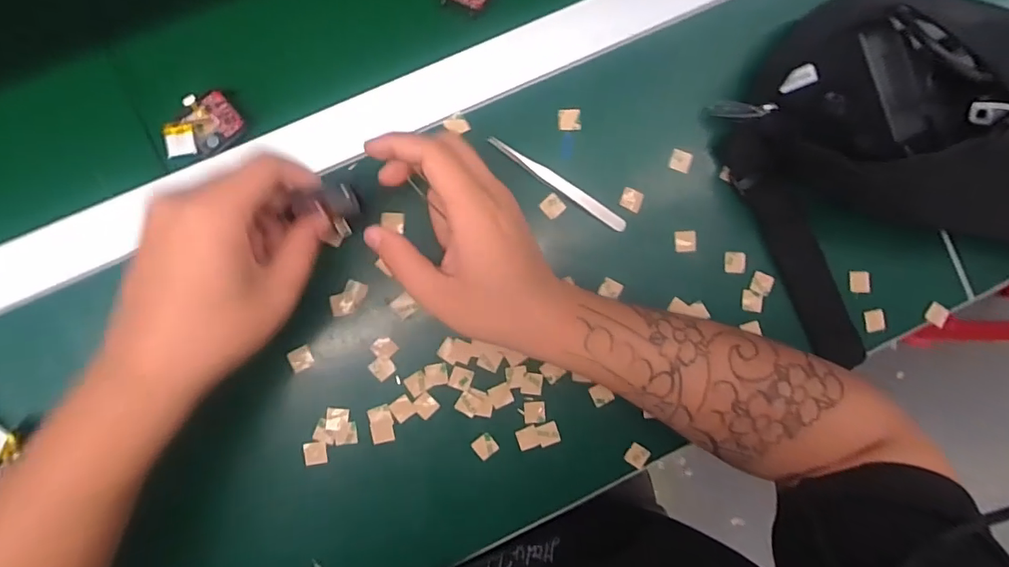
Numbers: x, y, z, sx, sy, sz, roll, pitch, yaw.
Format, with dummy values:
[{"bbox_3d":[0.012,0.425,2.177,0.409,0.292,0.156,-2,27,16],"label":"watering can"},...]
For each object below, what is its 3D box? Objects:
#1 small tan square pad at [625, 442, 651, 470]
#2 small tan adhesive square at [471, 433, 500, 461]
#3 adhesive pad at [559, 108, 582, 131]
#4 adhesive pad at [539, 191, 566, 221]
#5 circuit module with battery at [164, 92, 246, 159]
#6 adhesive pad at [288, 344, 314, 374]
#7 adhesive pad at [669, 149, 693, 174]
[{"bbox_3d":[0.101,0.131,0.383,0.015,0.005,0.015,34,87,-3],"label":"small tan square pad"},{"bbox_3d":[-0.014,0.120,0.370,0.016,0.004,0.016,-41,92,-4],"label":"small tan adhesive square"},{"bbox_3d":[0.049,-0.122,0.376,0.017,0.004,0.016,-3,101,-7],"label":"adhesive pad"},{"bbox_3d":[0.036,-0.057,0.376,0.015,0.006,0.015,-44,92,-3],"label":"adhesive pad"},{"bbox_3d":[-0.210,-0.108,0.349,0.050,0.014,0.038,-36,92,-4],"label":"circuit module with battery"},{"bbox_3d":[-0.146,0.054,0.359,0.015,0.004,0.016,-22,91,-4],"label":"adhesive pad"},{"bbox_3d":[0.135,-0.094,0.386,0.015,0.006,0.016,17,88,-3],"label":"adhesive pad"}]

